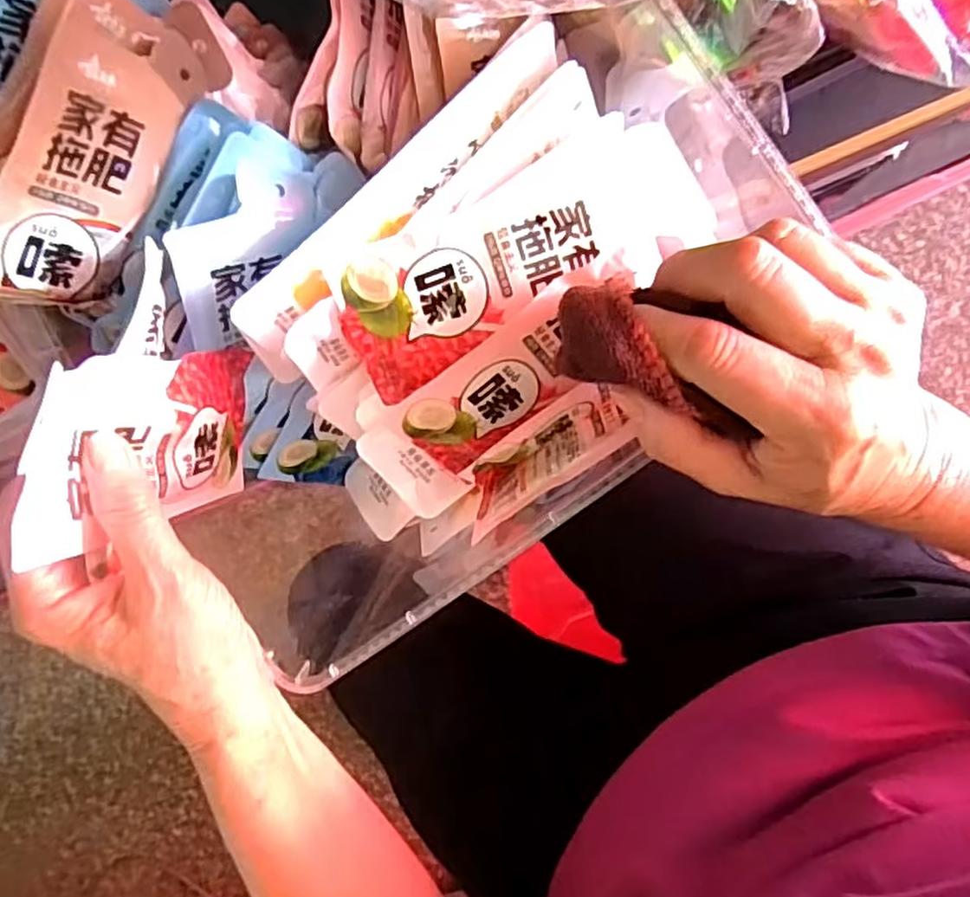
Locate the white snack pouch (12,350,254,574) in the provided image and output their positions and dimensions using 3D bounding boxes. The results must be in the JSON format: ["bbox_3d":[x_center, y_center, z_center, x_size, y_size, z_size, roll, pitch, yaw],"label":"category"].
[{"bbox_3d":[-0.133,-0.004,0.287,0.012,0.133,0.072,11,98,6],"label":"white snack pouch"}]

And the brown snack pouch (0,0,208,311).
[{"bbox_3d":[-0.171,-0.119,0.299,0.008,0.062,0.128,37,102,25],"label":"brown snack pouch"}]

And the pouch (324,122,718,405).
[{"bbox_3d":[0.016,-0.085,0.307,0.166,0.016,0.063,-26,110,2],"label":"pouch"}]

